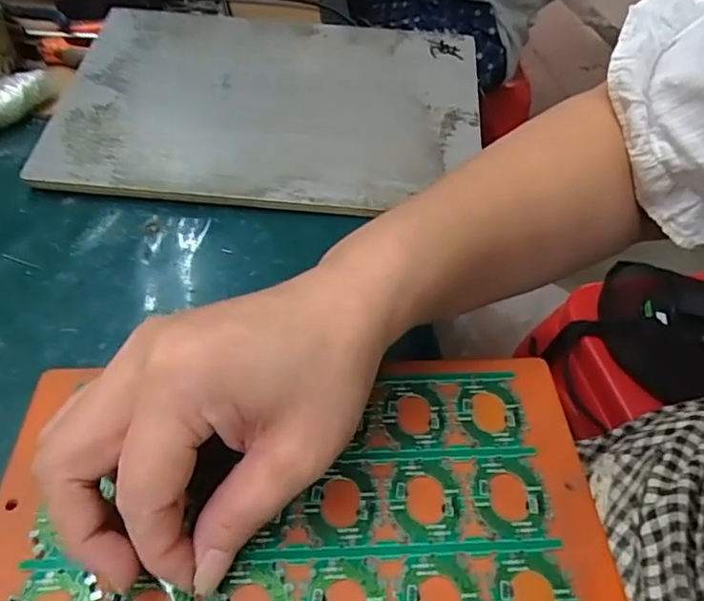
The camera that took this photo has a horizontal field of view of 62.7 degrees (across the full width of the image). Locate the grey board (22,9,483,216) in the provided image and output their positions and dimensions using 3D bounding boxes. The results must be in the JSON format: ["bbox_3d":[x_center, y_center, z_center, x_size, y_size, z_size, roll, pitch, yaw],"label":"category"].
[{"bbox_3d":[-0.059,-0.149,0.430,0.297,0.007,0.201,5,56,2],"label":"grey board"}]

